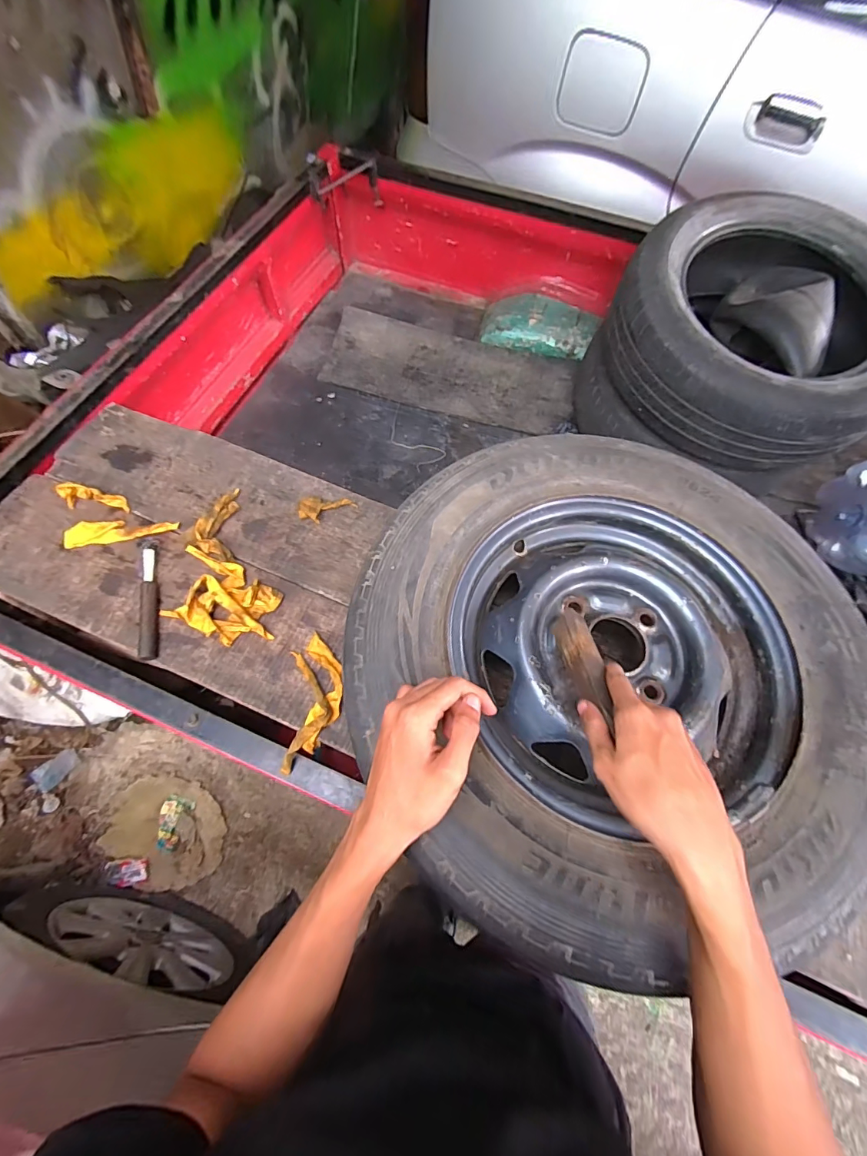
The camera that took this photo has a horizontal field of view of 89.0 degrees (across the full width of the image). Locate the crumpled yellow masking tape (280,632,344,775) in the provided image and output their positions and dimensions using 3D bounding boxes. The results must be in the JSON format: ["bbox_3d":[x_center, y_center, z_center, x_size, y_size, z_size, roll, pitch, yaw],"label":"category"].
[{"bbox_3d":[-0.149,0.159,0.565,0.073,0.058,0.159,1,62,4],"label":"crumpled yellow masking tape"}]

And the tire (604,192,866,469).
[{"bbox_3d":[0.658,-0.523,0.888,0.528,0.223,0.589,23,66,15],"label":"tire"}]

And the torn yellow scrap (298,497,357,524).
[{"bbox_3d":[-0.161,-0.106,0.668,0.084,0.017,0.041,-14,61,-23],"label":"torn yellow scrap"}]

